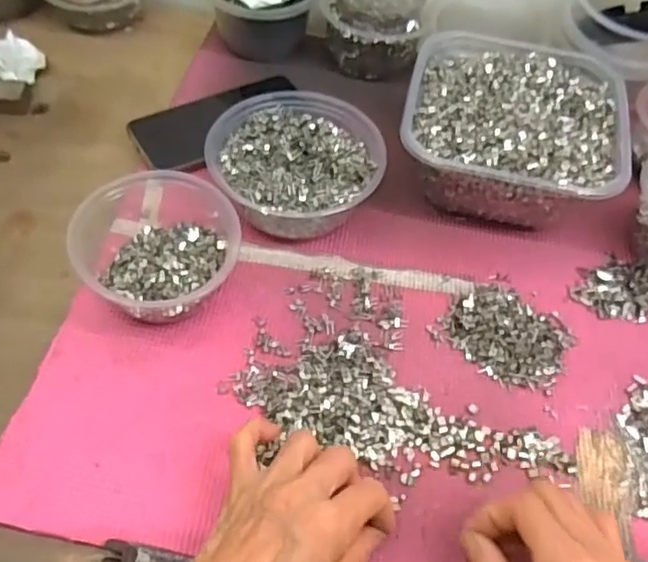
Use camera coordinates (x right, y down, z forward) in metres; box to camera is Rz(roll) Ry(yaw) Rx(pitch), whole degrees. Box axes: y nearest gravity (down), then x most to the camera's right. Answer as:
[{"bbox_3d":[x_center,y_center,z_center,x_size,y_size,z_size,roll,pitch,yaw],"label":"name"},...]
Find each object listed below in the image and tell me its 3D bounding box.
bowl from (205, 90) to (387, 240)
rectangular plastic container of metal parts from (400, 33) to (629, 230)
[{"bbox_3d":[-0.024,-0.090,0.505,0.131,0.055,0.128,2,55,-3],"label":"bowl"},{"bbox_3d":[0.155,-0.126,0.527,0.172,0.077,0.175,13,55,5],"label":"rectangular plastic container of metal parts"}]

